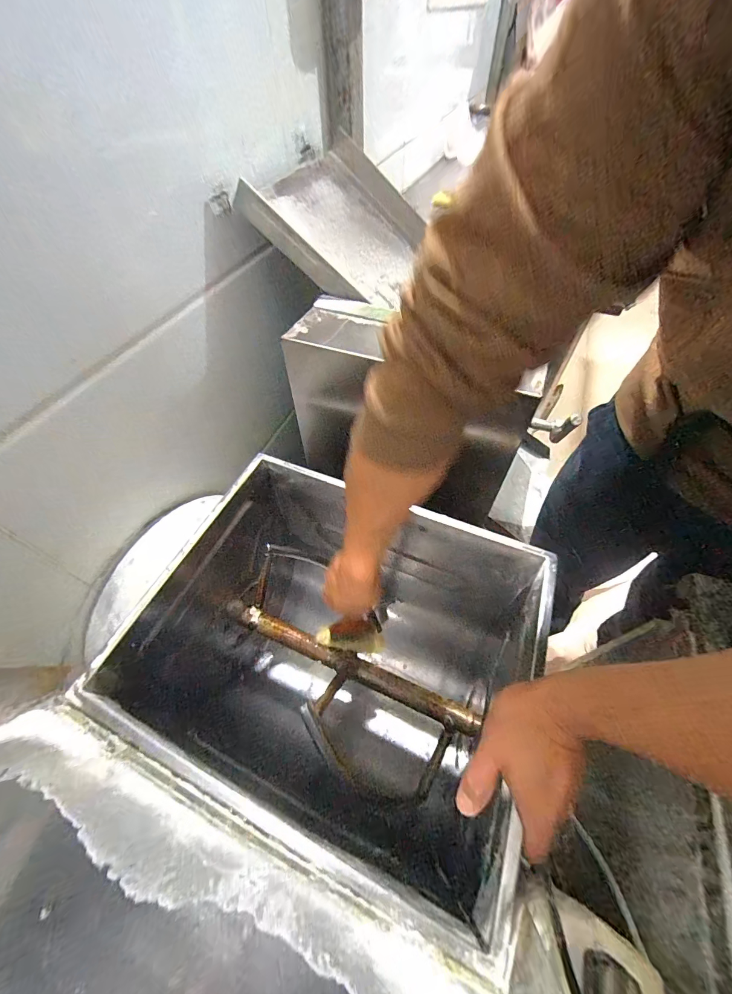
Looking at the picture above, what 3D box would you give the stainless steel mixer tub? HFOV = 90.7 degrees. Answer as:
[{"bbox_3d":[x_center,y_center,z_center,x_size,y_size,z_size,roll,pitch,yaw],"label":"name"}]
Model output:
[{"bbox_3d":[-0.056,0.209,0.507,0.488,0.331,0.327,21,57,15],"label":"stainless steel mixer tub"}]

